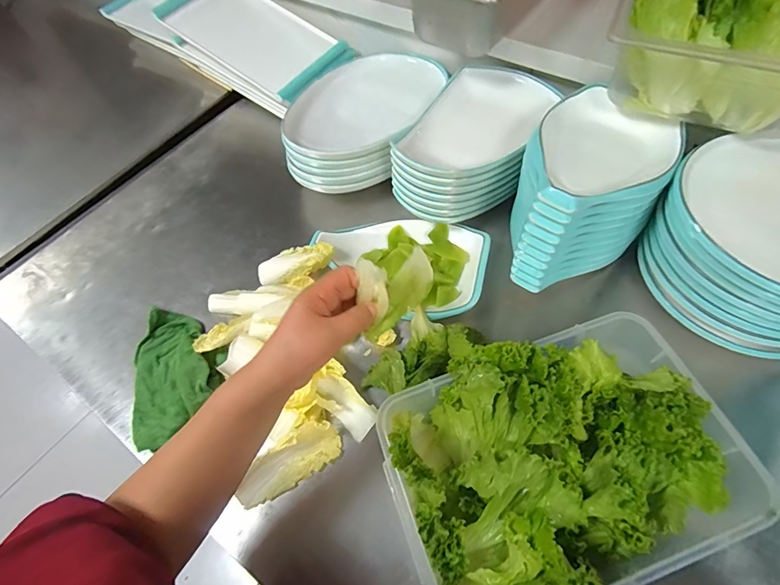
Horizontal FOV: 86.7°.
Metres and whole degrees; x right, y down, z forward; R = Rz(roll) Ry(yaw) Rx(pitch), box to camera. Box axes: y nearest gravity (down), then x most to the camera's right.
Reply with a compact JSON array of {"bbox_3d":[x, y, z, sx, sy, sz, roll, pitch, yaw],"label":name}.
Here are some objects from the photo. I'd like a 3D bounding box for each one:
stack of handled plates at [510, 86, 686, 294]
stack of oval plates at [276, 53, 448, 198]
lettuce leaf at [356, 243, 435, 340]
[{"bbox_3d":[0.262,-0.135,0.562,0.177,0.161,0.260,31,66,22],"label":"stack of handled plates"},{"bbox_3d":[-0.046,-0.313,0.733,0.212,0.077,0.328,16,61,14],"label":"stack of oval plates"},{"bbox_3d":[0.006,-0.009,0.366,0.092,0.051,0.042,-38,63,-19],"label":"lettuce leaf"}]

